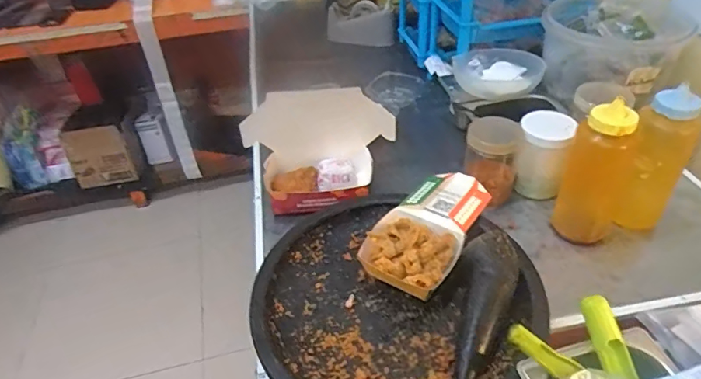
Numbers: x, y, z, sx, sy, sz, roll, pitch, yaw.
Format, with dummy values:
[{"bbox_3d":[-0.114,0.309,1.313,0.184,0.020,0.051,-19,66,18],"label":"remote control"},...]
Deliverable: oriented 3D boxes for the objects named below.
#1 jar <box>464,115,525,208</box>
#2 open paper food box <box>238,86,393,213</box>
[{"bbox_3d":[0.240,-0.045,0.816,0.086,0.131,0.084,8,41,15],"label":"jar"},{"bbox_3d":[-0.059,-0.063,0.814,0.258,0.156,0.142,-1,40,4],"label":"open paper food box"}]

